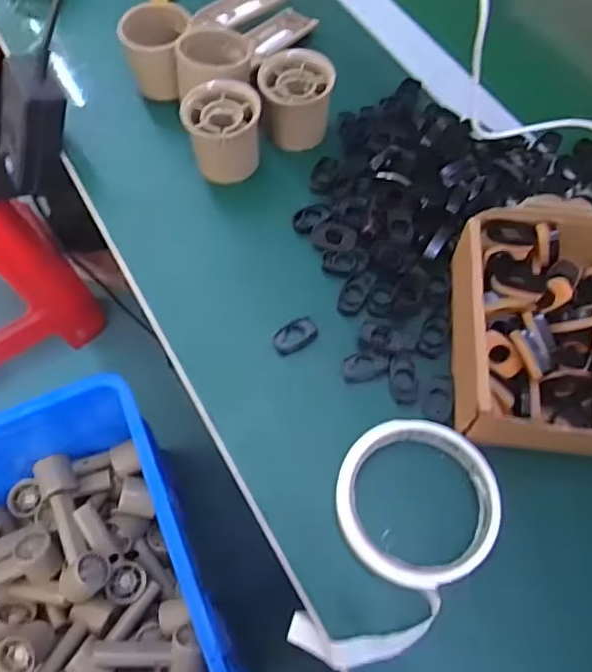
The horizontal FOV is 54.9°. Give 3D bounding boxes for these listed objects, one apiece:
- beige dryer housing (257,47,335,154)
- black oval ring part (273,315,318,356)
[{"bbox_3d":[0.001,-0.189,0.456,0.054,0.059,0.050,-8,64,-5],"label":"beige dryer housing"},{"bbox_3d":[-0.001,-0.001,0.390,0.030,0.012,0.018,-29,67,-14],"label":"black oval ring part"}]

